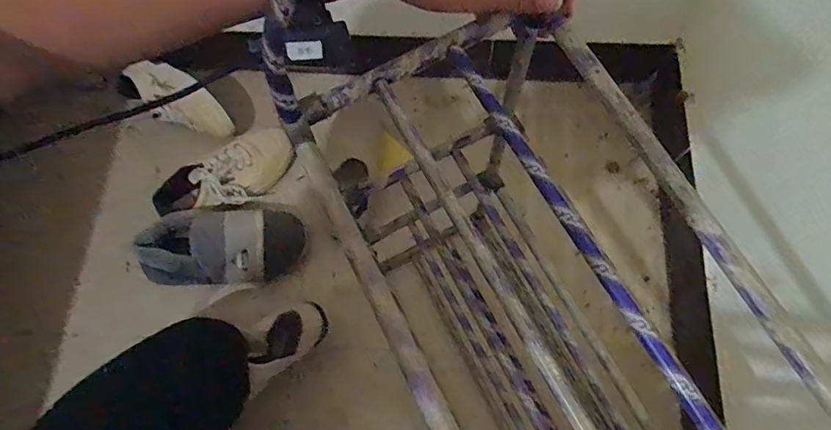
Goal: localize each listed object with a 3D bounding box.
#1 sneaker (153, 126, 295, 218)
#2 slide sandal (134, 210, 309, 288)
[{"bbox_3d":[-0.315,-0.063,0.850,0.244,0.084,0.099,-38,76,-10],"label":"sneaker"},{"bbox_3d":[-0.308,0.050,0.803,0.233,0.102,0.118,-5,73,-1],"label":"slide sandal"}]

